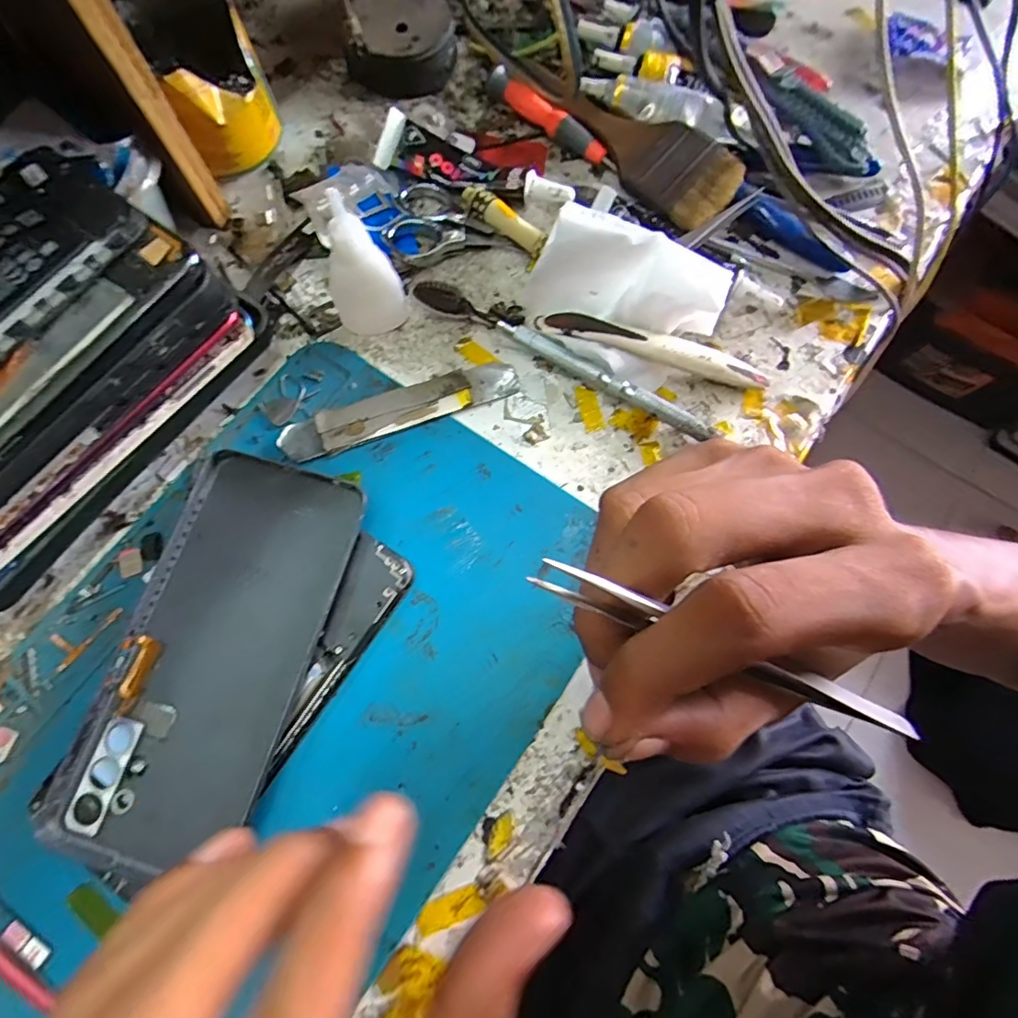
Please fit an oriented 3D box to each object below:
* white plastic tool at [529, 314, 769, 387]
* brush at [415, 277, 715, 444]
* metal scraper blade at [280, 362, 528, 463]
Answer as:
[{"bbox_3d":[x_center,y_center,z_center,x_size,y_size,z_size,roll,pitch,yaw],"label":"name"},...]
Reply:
[{"bbox_3d":[0.070,-0.078,0.266,0.114,0.018,0.014,16,75,3],"label":"white plastic tool"},{"bbox_3d":[0.027,-0.077,0.267,0.156,0.016,0.019,28,76,6],"label":"brush"},{"bbox_3d":[-0.052,-0.049,0.263,0.116,0.004,0.020,-19,80,-9],"label":"metal scraper blade"}]

